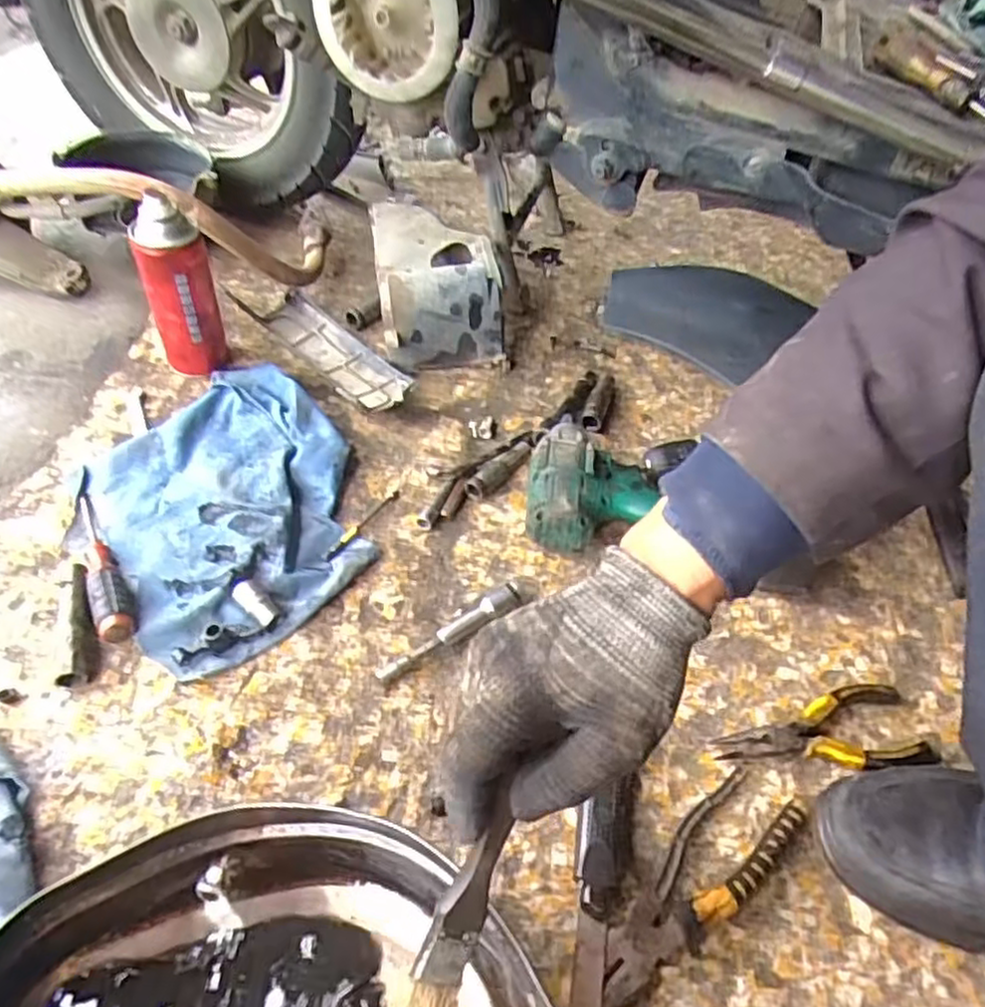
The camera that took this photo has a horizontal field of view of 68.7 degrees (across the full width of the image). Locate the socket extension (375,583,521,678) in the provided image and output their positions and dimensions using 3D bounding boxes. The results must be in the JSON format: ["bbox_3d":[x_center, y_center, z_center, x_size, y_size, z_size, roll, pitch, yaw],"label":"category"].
[{"bbox_3d":[-0.031,0.098,0.551,0.124,0.022,0.018,-25,56,-25],"label":"socket extension"}]

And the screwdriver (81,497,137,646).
[{"bbox_3d":[-0.303,0.044,0.557,0.026,0.028,0.154,-20,54,-22],"label":"screwdriver"}]

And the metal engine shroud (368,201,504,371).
[{"bbox_3d":[-0.066,-0.258,0.802,0.122,0.096,0.229,-5,50,-10],"label":"metal engine shroud"}]

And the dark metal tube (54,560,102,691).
[{"bbox_3d":[-0.300,0.087,0.527,0.024,0.020,0.094,-8,51,-13],"label":"dark metal tube"}]

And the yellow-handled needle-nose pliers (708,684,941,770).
[{"bbox_3d":[0.239,0.171,0.520,0.155,0.016,0.064,-9,51,-13],"label":"yellow-handled needle-nose pliers"}]

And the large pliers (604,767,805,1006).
[{"bbox_3d":[0.126,0.235,0.450,0.174,0.017,0.053,-30,58,-28],"label":"large pliers"}]

